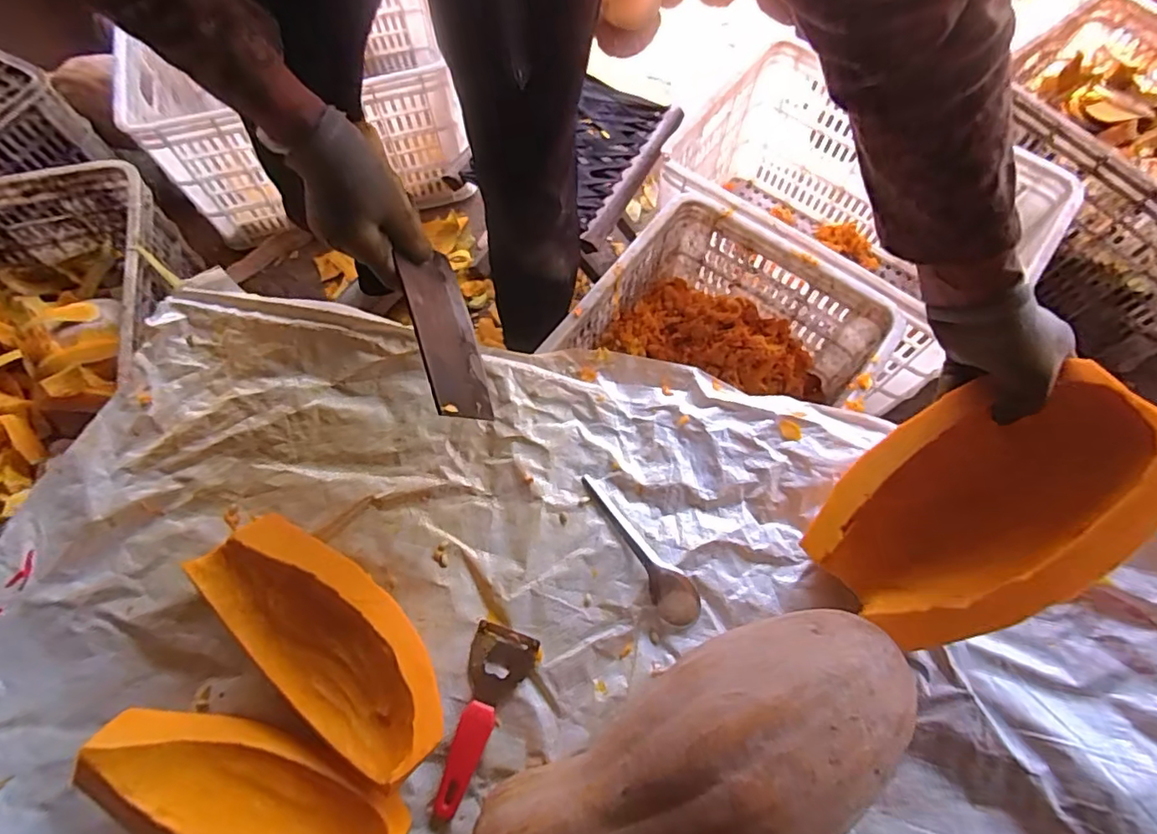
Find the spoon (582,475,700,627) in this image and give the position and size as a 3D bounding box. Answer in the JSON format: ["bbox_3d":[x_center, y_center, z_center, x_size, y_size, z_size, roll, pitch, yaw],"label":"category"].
[{"bbox_3d":[0.052,0.126,0.539,0.039,0.016,0.165,-39,73,-13],"label":"spoon"}]

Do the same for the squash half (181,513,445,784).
[{"bbox_3d":[-0.212,0.193,0.480,0.247,0.066,0.120,38,74,14],"label":"squash half"}]

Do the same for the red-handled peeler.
[{"bbox_3d":[-0.078,0.258,0.486,0.055,0.011,0.148,11,69,5],"label":"red-handled peeler"}]

